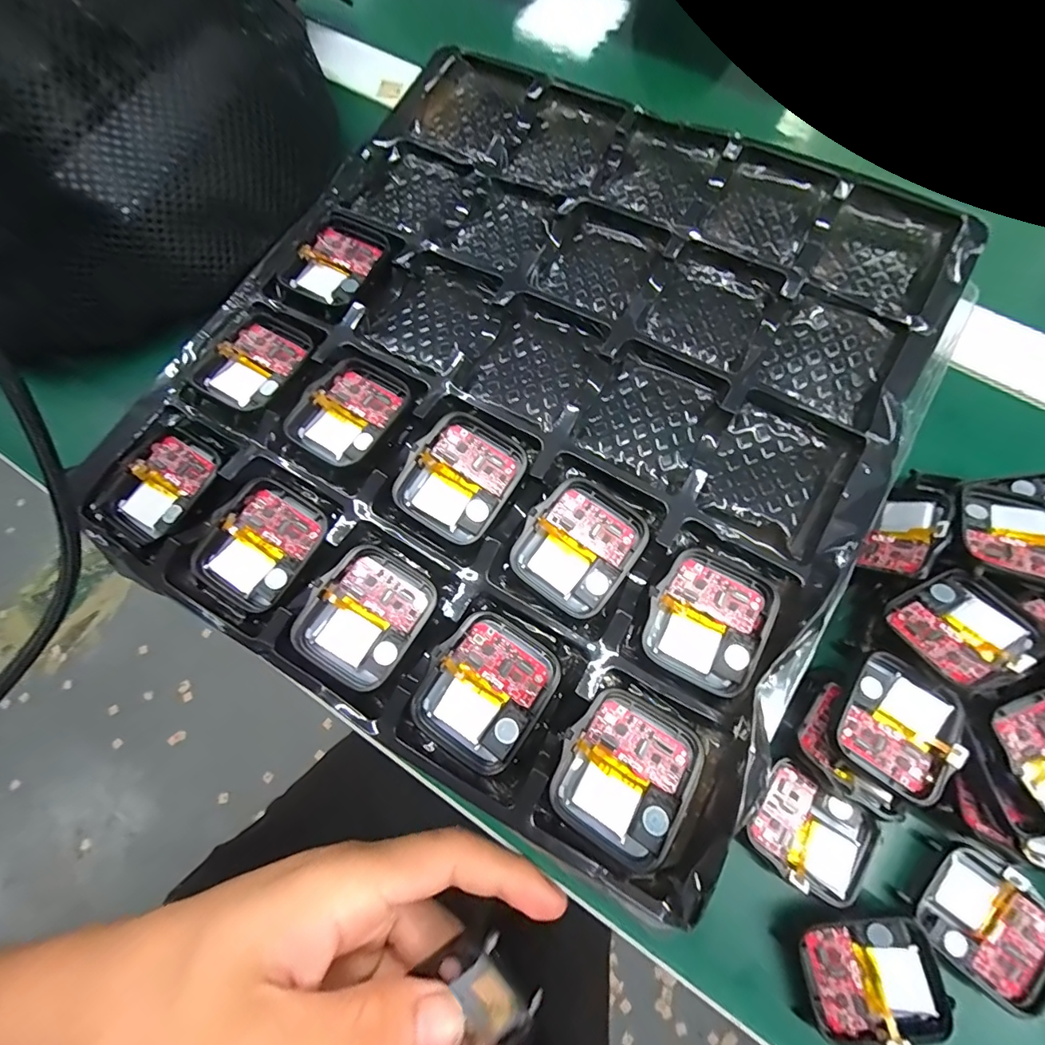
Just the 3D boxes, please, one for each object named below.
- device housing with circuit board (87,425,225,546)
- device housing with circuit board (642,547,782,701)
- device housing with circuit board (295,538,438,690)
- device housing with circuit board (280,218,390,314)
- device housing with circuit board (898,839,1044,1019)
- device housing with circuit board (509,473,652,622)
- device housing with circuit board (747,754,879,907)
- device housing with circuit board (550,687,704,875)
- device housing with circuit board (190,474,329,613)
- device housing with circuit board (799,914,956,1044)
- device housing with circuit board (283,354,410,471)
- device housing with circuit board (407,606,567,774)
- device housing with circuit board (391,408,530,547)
[{"bbox_3d":[-0.137,-0.013,0.178,0.034,0.008,0.044,35,76,11],"label":"device housing with circuit board"},{"bbox_3d":[0.062,0.032,0.157,0.037,0.006,0.042,25,74,9],"label":"device housing with circuit board"},{"bbox_3d":[-0.053,0.031,0.160,0.036,0.007,0.043,33,76,11],"label":"device housing with circuit board"},{"bbox_3d":[-0.078,-0.112,0.205,0.037,0.011,0.046,31,75,10],"label":"device housing with circuit board"},{"bbox_3d":[0.161,0.138,0.163,0.043,0.011,0.037,38,77,12],"label":"device housing with circuit board"},{"bbox_3d":[0.020,0.008,0.163,0.037,0.006,0.042,36,76,12],"label":"device housing with circuit board"},{"bbox_3d":[0.106,0.114,0.173,0.039,0.009,0.035,32,76,11],"label":"device housing with circuit board"},{"bbox_3d":[0.031,0.075,0.141,0.035,0.009,0.042,29,75,10],"label":"device housing with circuit board"},{"bbox_3d":[-0.093,0.009,0.170,0.035,0.007,0.043,32,75,11],"label":"device housing with circuit board"},{"bbox_3d":[0.118,0.154,0.159,0.040,0.011,0.036,-11,72,-2],"label":"device housing with circuit board"},{"bbox_3d":[-0.066,-0.043,0.181,0.036,0.008,0.044,32,76,11],"label":"device housing with circuit board"},{"bbox_3d":[-0.012,0.053,0.151,0.037,0.007,0.043,33,76,11],"label":"device housing with circuit board"},{"bbox_3d":[-0.021,-0.017,0.169,0.036,0.008,0.044,31,75,10],"label":"device housing with circuit board"}]

